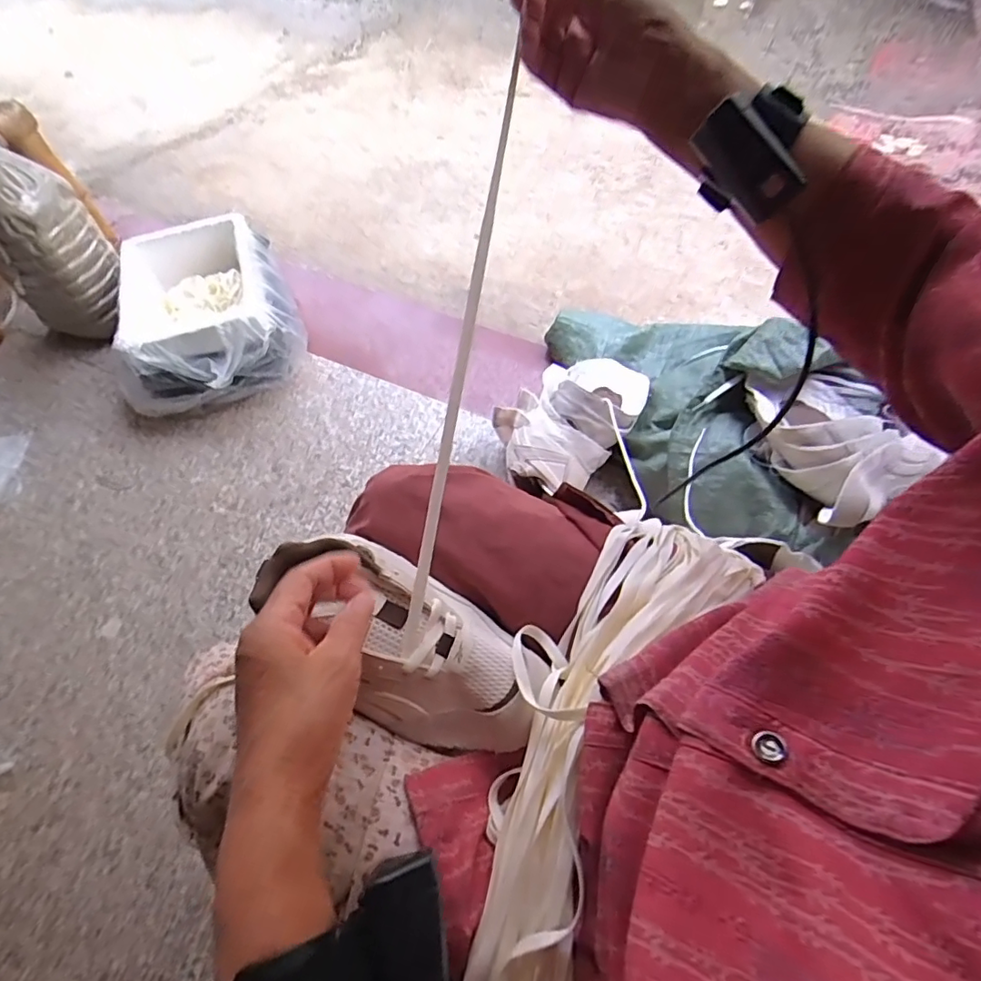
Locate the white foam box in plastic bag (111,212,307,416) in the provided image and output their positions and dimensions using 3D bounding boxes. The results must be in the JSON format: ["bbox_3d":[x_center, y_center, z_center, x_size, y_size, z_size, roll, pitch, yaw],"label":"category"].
[{"bbox_3d":[-0.589,-0.362,1.135,0.352,0.146,0.449,-20,60,-7],"label":"white foam box in plastic bag"}]

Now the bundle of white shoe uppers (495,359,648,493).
[{"bbox_3d":[0.144,-0.142,0.947,0.198,0.096,0.336,33,67,22],"label":"bundle of white shoe uppers"}]

